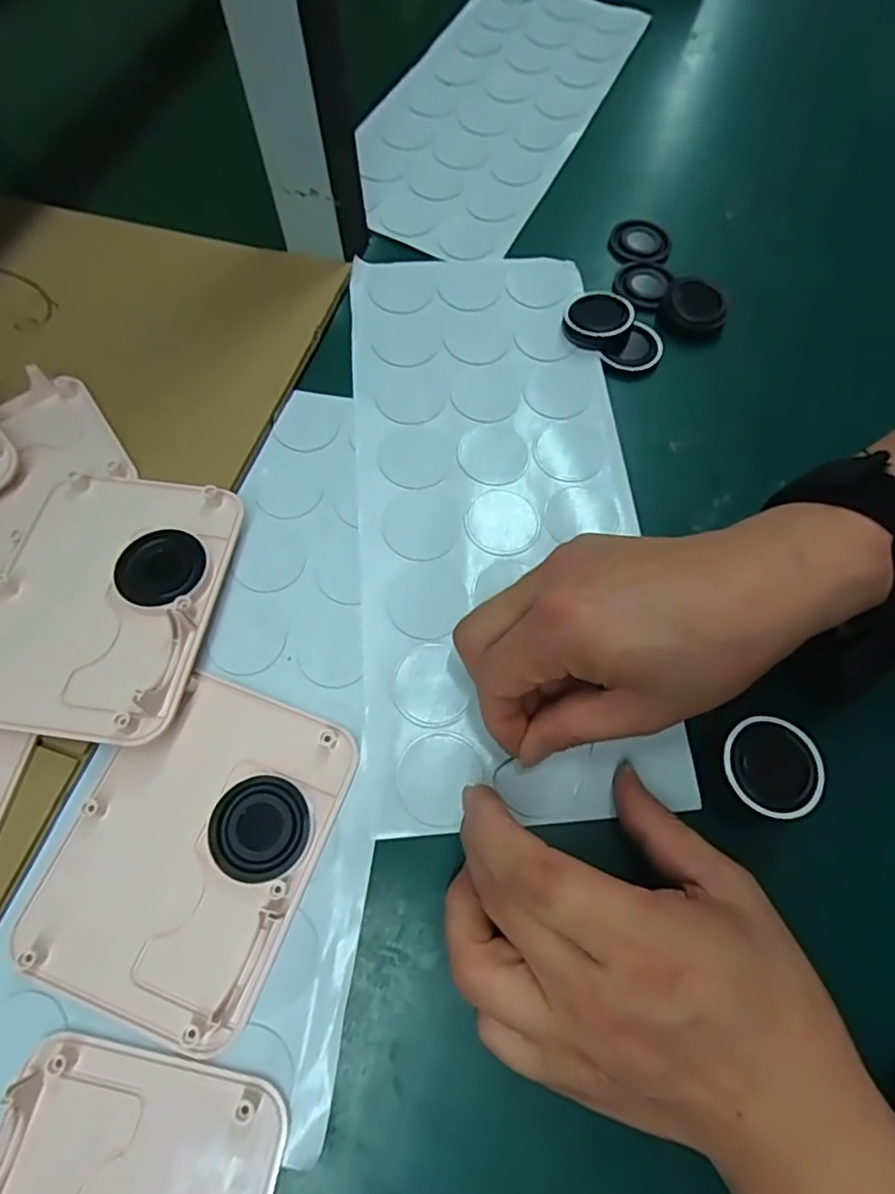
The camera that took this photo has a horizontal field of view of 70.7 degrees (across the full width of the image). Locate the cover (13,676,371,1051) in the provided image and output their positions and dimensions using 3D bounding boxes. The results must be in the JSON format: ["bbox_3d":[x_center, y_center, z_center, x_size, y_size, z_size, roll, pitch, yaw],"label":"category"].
[{"bbox_3d":[-0.101,0.097,0.252,0.094,0.009,0.124,21,67,6],"label":"cover"}]

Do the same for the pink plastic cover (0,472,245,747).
[{"bbox_3d":[-0.153,-0.002,0.280,0.096,0.010,0.125,8,62,4],"label":"pink plastic cover"}]

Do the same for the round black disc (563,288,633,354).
[{"bbox_3d":[0.088,-0.162,0.368,0.038,0.015,0.039,1,66,-3],"label":"round black disc"}]

